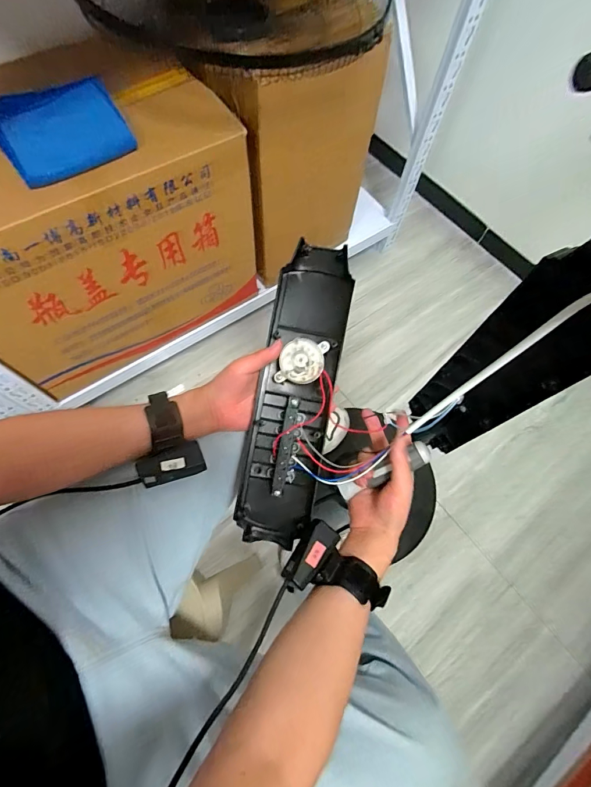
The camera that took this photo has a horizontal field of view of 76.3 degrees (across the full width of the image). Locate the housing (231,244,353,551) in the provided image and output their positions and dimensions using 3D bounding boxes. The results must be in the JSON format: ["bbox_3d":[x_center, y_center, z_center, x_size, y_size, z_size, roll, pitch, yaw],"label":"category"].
[{"bbox_3d":[-0.001,-0.001,0.456,0.092,0.046,0.361,11,89,3],"label":"housing"}]

